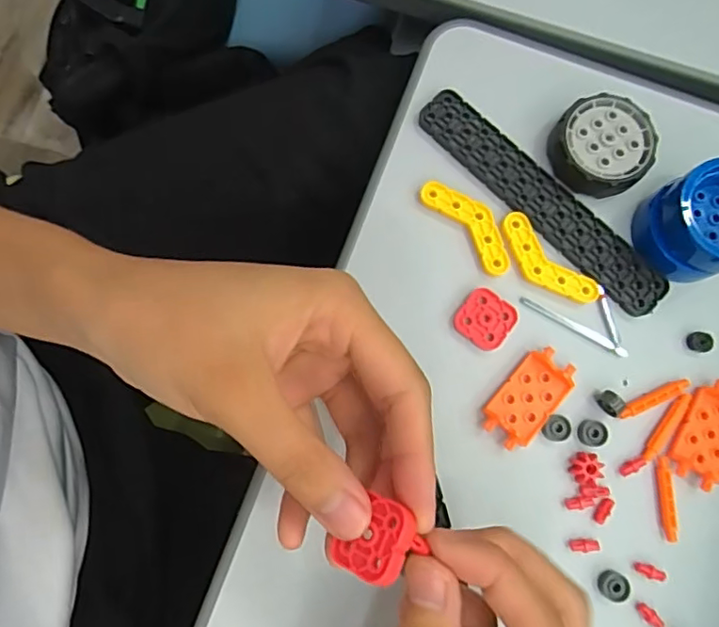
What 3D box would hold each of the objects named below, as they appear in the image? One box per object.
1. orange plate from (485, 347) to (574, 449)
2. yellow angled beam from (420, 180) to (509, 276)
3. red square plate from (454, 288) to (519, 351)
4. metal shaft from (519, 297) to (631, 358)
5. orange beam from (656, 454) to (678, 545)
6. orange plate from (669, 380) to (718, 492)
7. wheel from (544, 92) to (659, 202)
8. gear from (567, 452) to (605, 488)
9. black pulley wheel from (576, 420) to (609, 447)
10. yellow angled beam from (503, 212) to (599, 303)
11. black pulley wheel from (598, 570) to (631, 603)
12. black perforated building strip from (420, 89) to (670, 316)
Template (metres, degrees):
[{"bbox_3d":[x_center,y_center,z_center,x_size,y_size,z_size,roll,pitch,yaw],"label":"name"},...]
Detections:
[{"bbox_3d":[0.080,0.040,0.268,0.025,0.005,0.048,41,81,7],"label":"orange plate"},{"bbox_3d":[0.056,-0.046,0.285,0.021,0.004,0.058,-39,82,-8],"label":"yellow angled beam"},{"bbox_3d":[0.061,0.003,0.275,0.026,0.004,0.025,38,81,7],"label":"red square plate"},{"bbox_3d":[0.105,0.006,0.279,0.055,0.004,0.006,29,80,5],"label":"metal shaft"},{"bbox_3d":[0.142,0.086,0.264,0.006,0.004,0.037,0,78,-1],"label":"orange beam"},{"bbox_3d":[0.165,0.057,0.270,0.027,0.008,0.047,28,79,5],"label":"orange plate"},{"bbox_3d":[0.124,-0.086,0.288,0.049,0.014,0.049,0,78,-1],"label":"wheel"},{"bbox_3d":[0.106,0.072,0.264,0.015,0.007,0.014,0,78,-1],"label":"gear"},{"bbox_3d":[0.109,0.056,0.268,0.013,0.004,0.012,0,78,-1],"label":"black pulley wheel"},{"bbox_3d":[0.091,-0.024,0.283,0.021,0.004,0.058,-44,82,-9],"label":"yellow angled beam"},{"bbox_3d":[0.114,0.122,0.255,0.013,0.004,0.013,0,78,-1],"label":"black pulley wheel"},{"bbox_3d":[0.091,-0.056,0.288,0.148,0.005,0.030,44,81,8],"label":"black perforated building strip"}]

